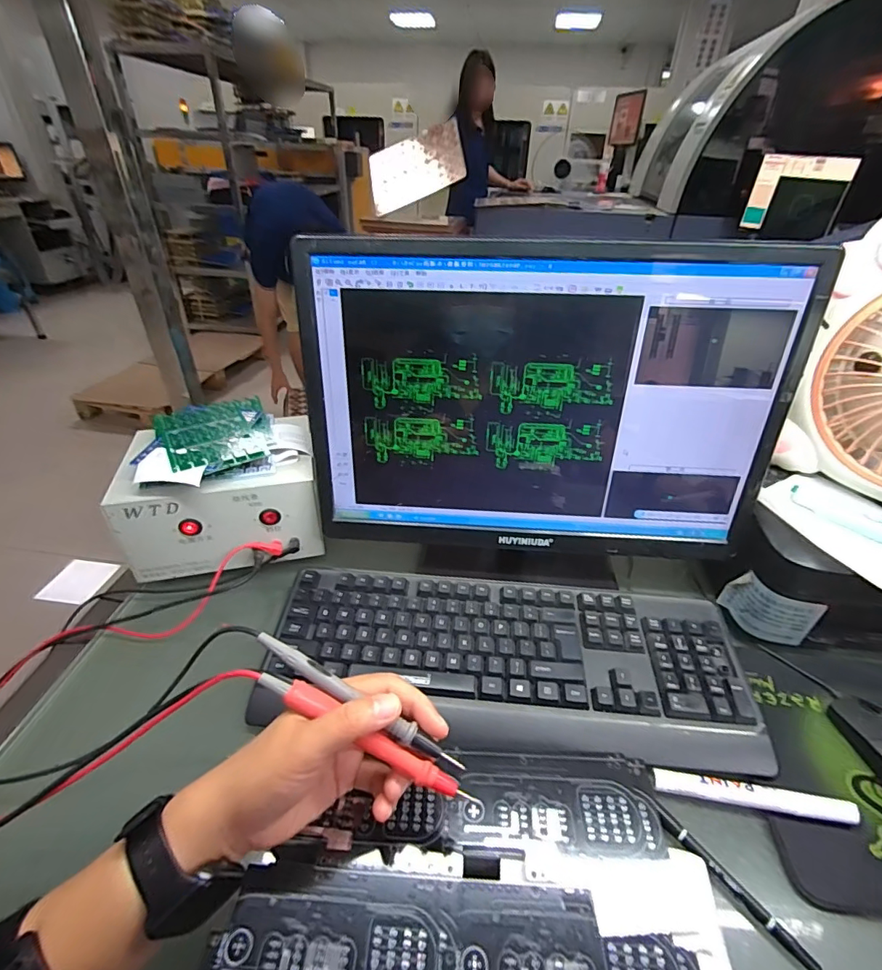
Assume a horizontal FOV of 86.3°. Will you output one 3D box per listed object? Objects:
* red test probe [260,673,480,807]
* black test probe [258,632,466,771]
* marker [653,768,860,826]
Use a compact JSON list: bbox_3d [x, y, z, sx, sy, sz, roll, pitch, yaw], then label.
[{"bbox_3d":[-0.042,0.145,0.272,0.140,0.008,0.017,27,41,7],"label":"red test probe"},{"bbox_3d":[-0.052,0.128,0.280,0.141,0.008,0.010,27,41,12],"label":"black test probe"},{"bbox_3d":[0.239,0.242,0.365,0.141,0.017,0.017,7,36,7],"label":"marker"}]

